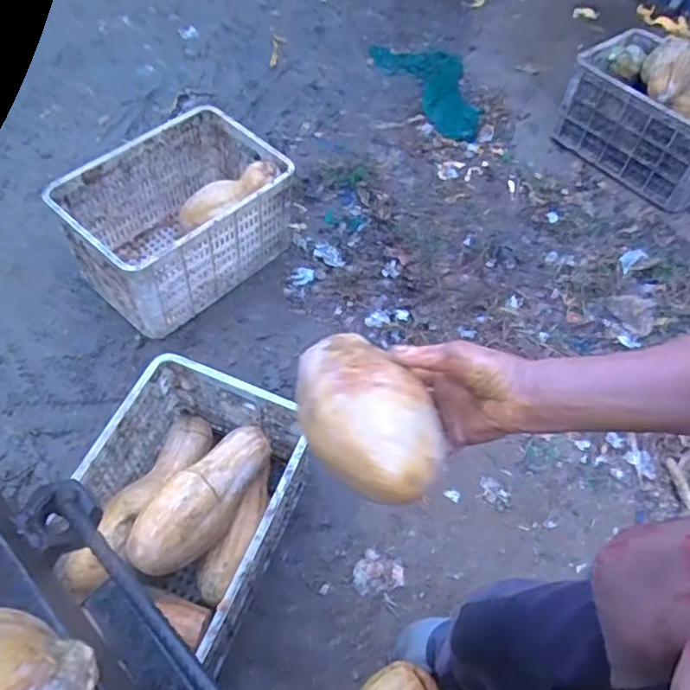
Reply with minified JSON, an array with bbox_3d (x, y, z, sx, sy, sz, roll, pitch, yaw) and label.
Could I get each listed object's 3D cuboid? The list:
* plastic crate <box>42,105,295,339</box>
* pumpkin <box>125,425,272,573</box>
[{"bbox_3d":[-0.417,-0.328,1.517,0.536,0.293,0.344,-36,65,-26],"label":"plastic crate"},{"bbox_3d":[-0.262,0.291,1.095,0.108,0.150,0.327,31,48,15],"label":"pumpkin"}]

